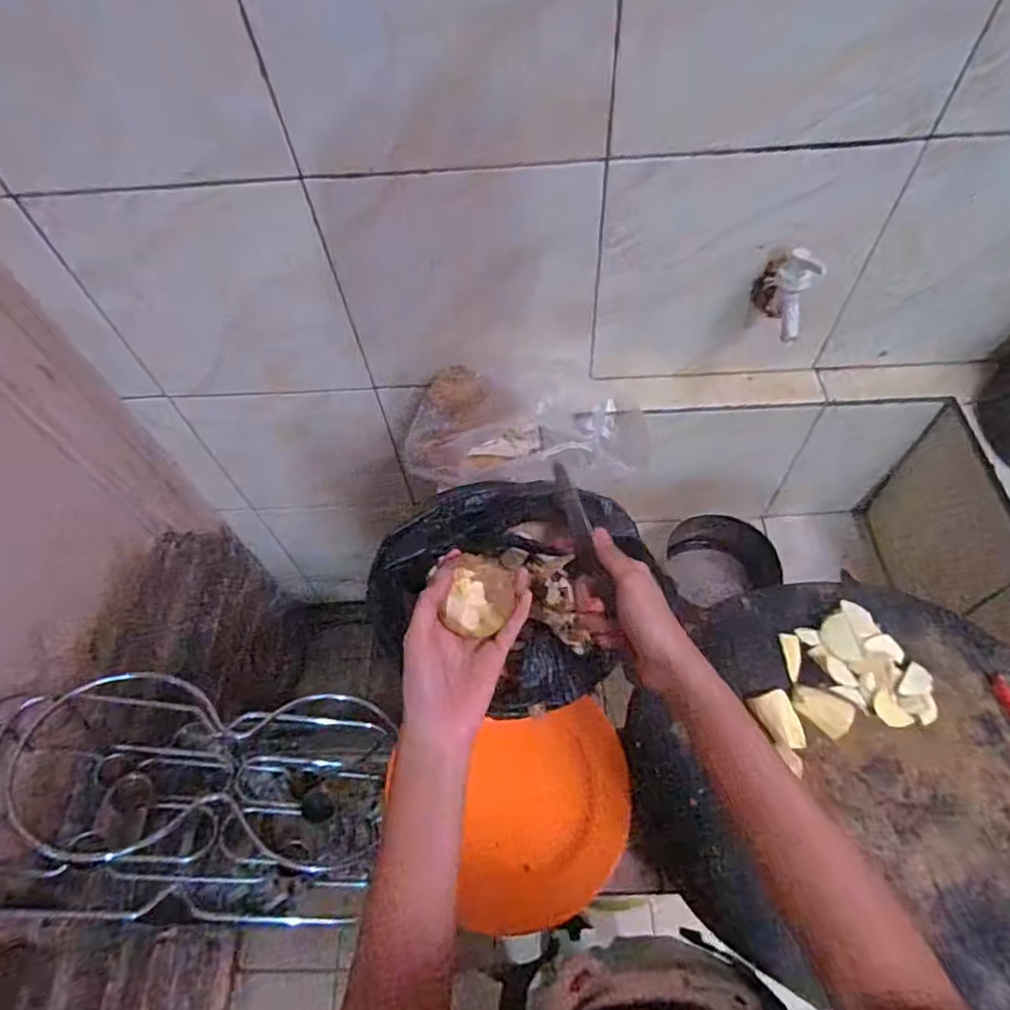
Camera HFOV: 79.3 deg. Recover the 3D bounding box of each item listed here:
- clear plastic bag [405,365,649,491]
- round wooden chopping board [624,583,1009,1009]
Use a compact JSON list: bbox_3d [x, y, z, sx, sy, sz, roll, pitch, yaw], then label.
[{"bbox_3d":[0.023,-0.079,0.756,0.290,0.084,0.161,2,58,4],"label":"clear plastic bag"},{"bbox_3d":[0.290,0.221,0.519,0.349,0.026,0.318,-5,60,8],"label":"round wooden chopping board"}]

